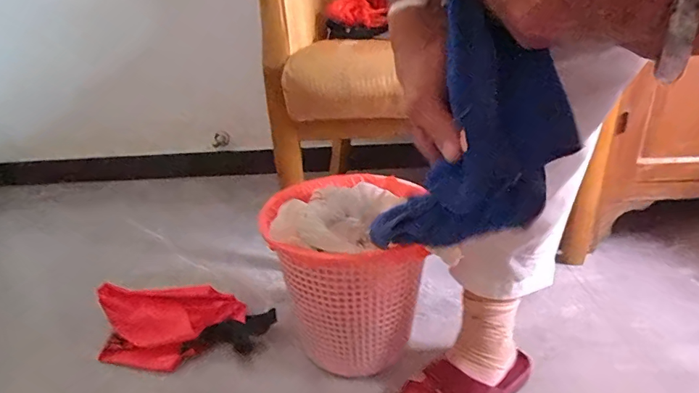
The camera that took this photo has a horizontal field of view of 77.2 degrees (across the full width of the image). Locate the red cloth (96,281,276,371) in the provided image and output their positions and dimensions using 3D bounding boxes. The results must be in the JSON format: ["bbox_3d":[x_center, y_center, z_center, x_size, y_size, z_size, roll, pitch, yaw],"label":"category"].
[{"bbox_3d":[-0.266,0.204,0.728,0.268,0.078,0.136,-7,25,-17],"label":"red cloth"}]

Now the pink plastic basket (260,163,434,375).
[{"bbox_3d":[-0.013,0.118,0.679,0.207,0.263,0.238,1,24,0],"label":"pink plastic basket"}]

